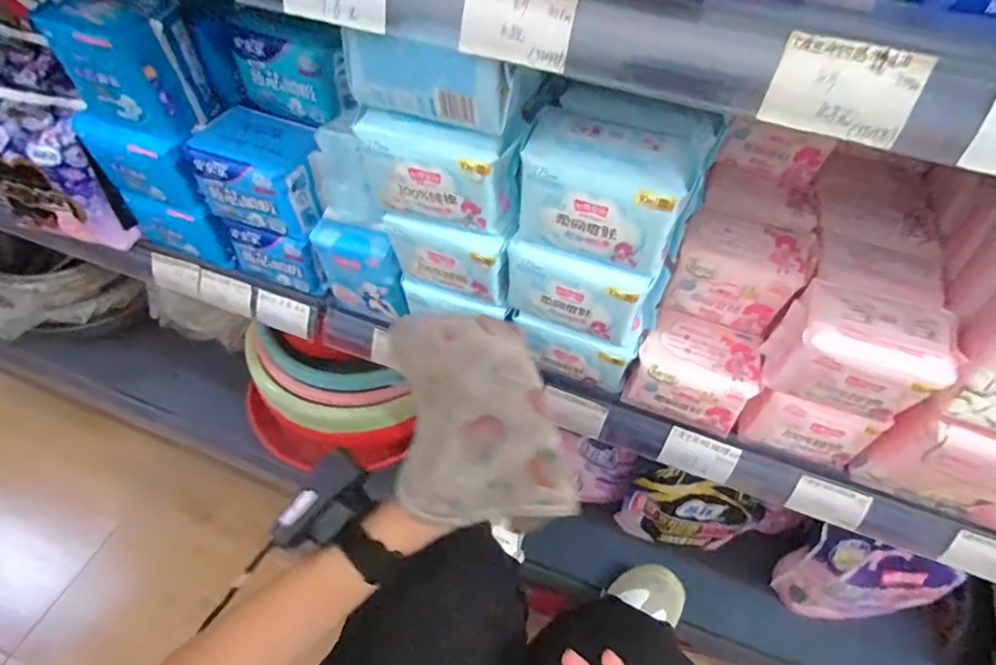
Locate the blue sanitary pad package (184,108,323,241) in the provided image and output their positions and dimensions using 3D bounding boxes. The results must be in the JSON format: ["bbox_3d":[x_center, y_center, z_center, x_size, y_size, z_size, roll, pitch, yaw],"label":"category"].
[{"bbox_3d":[-0.235,-0.157,0.526,0.119,0.089,0.064,16,51,8],"label":"blue sanitary pad package"}]

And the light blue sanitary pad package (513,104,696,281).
[{"bbox_3d":[0.080,-0.109,0.407,0.118,0.087,0.069,21,52,11],"label":"light blue sanitary pad package"}]

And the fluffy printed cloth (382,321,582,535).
[{"bbox_3d":[-0.021,0.048,0.386,0.107,0.071,0.177,-4,52,-9],"label":"fluffy printed cloth"}]

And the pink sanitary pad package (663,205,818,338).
[{"bbox_3d":[0.215,-0.054,0.490,0.102,0.077,0.058,19,52,10],"label":"pink sanitary pad package"}]

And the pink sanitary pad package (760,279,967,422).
[{"bbox_3d":[0.287,0.019,0.431,0.111,0.087,0.061,20,52,11],"label":"pink sanitary pad package"}]

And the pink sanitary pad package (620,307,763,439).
[{"bbox_3d":[0.183,0.039,0.511,0.103,0.074,0.068,19,52,10],"label":"pink sanitary pad package"}]

